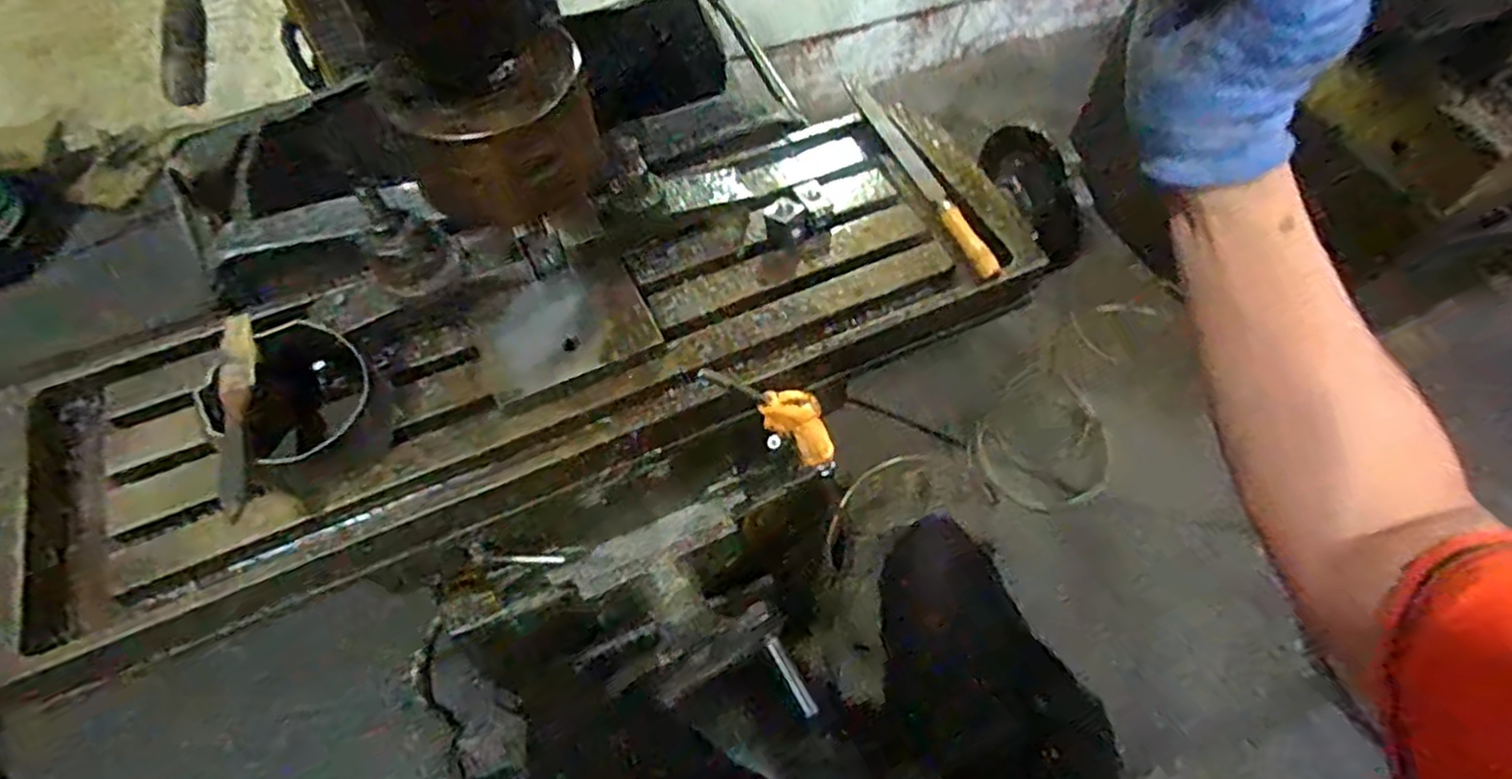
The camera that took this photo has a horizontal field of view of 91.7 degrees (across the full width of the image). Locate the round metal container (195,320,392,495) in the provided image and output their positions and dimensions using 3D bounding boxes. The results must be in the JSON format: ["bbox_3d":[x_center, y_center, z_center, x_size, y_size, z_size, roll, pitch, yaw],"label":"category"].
[{"bbox_3d":[-0.310,0.014,0.504,0.096,0.064,0.104,0,58,-1],"label":"round metal container"}]

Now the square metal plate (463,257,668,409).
[{"bbox_3d":[-0.149,-0.047,0.567,0.132,0.016,0.089,-25,69,-14],"label":"square metal plate"}]

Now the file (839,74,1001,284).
[{"bbox_3d":[0.152,-0.205,0.673,0.021,0.016,0.281,-17,60,-11],"label":"file"}]

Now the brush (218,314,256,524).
[{"bbox_3d":[-0.337,0.014,0.478,0.021,0.021,0.141,-13,59,-9],"label":"brush"}]

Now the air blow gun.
[{"bbox_3d":[0.031,0.030,0.598,0.053,0.233,0.022,-25,59,10],"label":"air blow gun"}]

